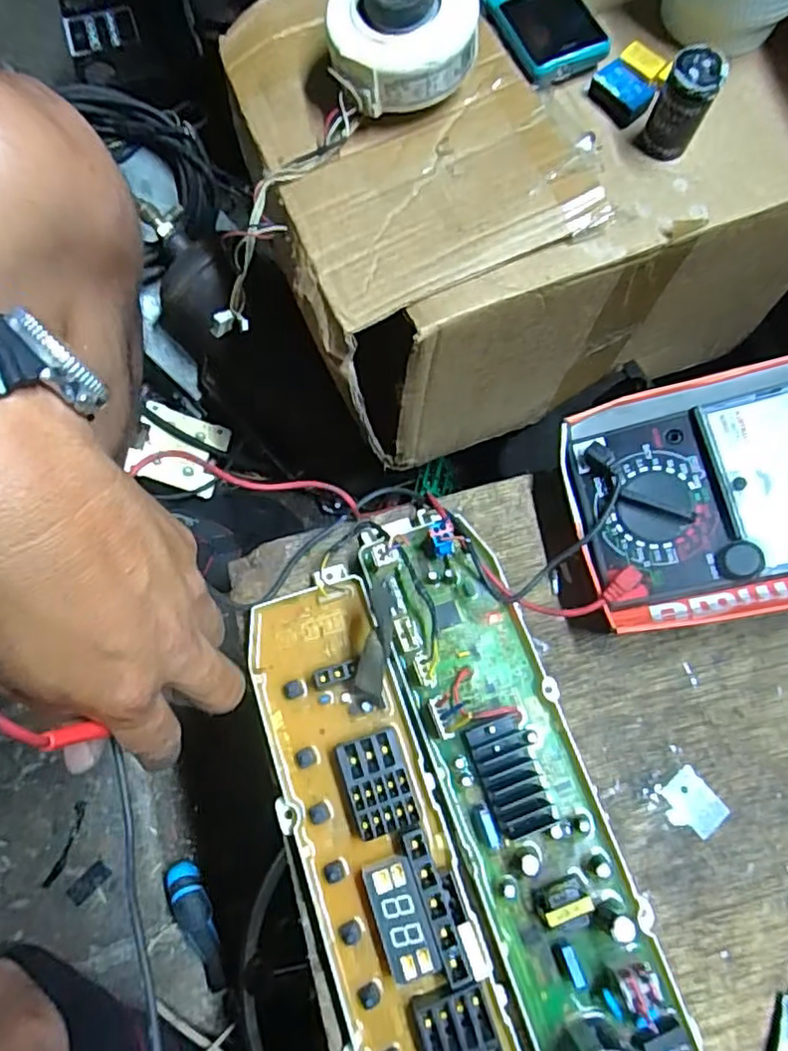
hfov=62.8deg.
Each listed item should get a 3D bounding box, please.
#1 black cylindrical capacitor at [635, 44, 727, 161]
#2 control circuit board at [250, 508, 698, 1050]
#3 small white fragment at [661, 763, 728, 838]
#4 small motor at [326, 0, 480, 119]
[{"bbox_3d":[0.169,-0.247,0.382,0.030,0.056,0.028,30,74,5],"label":"black cylindrical capacitor"},{"bbox_3d":[0.033,0.166,0.312,0.147,0.033,0.339,-19,74,-4],"label":"control circuit board"},{"bbox_3d":[0.161,0.152,0.349,0.027,0.004,0.033,-39,80,-13],"label":"small white fragment"},{"bbox_3d":[0.005,-0.297,0.381,0.090,0.090,0.077,-2,74,-5],"label":"small motor"}]

